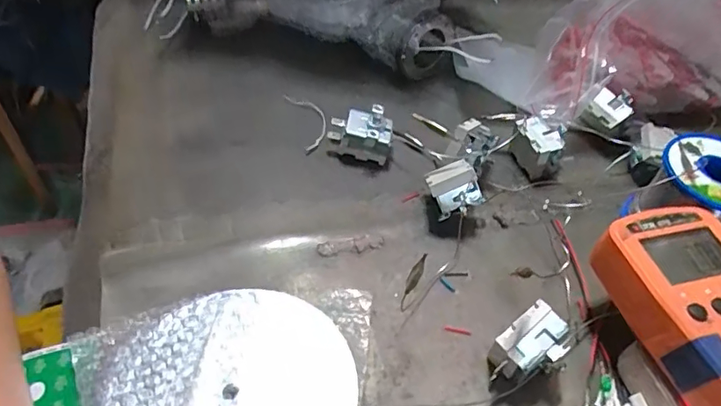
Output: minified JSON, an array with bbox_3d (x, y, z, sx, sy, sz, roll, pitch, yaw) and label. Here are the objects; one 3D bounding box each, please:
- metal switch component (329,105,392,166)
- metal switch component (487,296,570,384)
[{"bbox_3d":[0.000,-0.050,0.381,0.044,0.032,0.025,8,49,2],"label":"metal switch component"},{"bbox_3d":[0.089,0.079,0.274,0.040,0.034,0.028,-28,57,-26],"label":"metal switch component"}]

